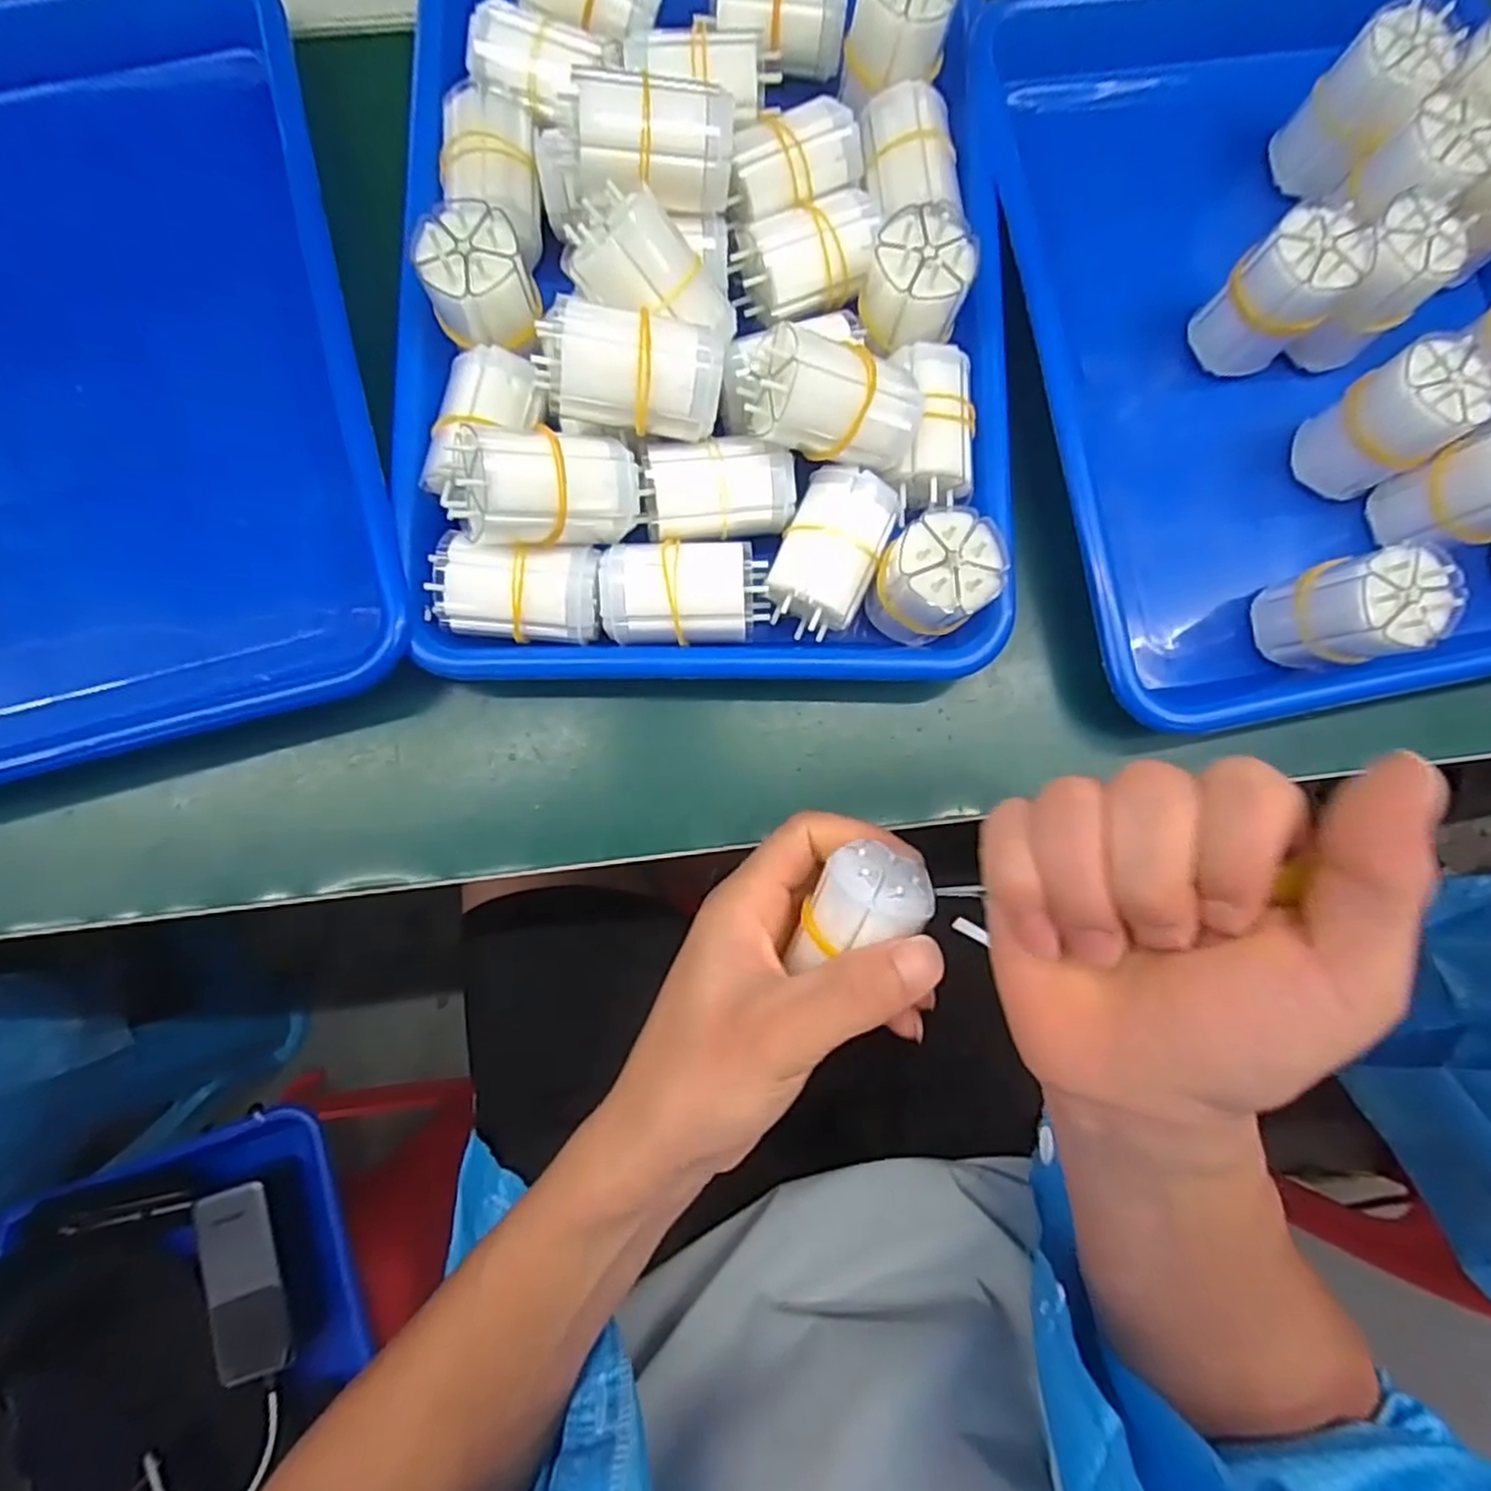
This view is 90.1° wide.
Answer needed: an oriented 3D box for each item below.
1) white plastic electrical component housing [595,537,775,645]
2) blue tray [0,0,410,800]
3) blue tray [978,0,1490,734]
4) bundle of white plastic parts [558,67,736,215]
[{"bbox_3d":[-0.023,-0.059,0.290,0.063,0.028,0.036,-1,83,-1],"label":"white plastic electrical component housing"},{"bbox_3d":[-0.284,-0.161,0.316,0.242,0.053,0.339,-15,84,-3],"label":"blue tray"},{"bbox_3d":[0.236,-0.191,0.331,0.244,0.041,0.343,-12,84,-3],"label":"blue tray"},{"bbox_3d":[-0.034,-0.221,0.275,0.058,0.030,0.032,-6,83,-2],"label":"bundle of white plastic parts"}]

